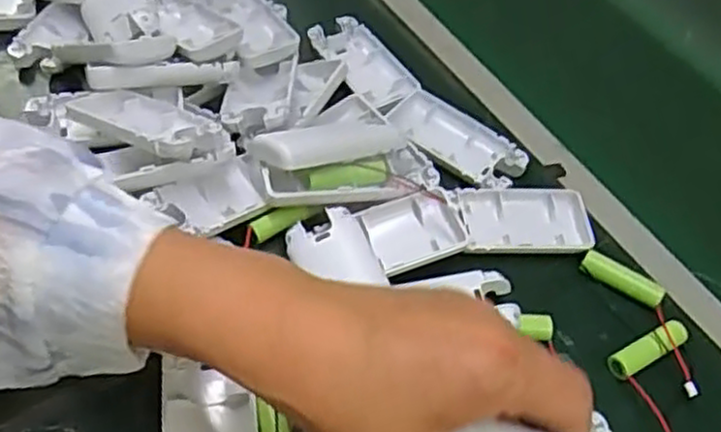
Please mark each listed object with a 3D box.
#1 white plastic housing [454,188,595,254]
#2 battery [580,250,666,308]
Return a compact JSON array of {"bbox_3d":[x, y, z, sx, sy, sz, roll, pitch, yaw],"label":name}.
[{"bbox_3d":[0.103,0.005,0.468,0.081,0.014,0.049,-1,50,-5],"label":"white plastic housing"},{"bbox_3d":[0.158,0.038,0.446,0.050,0.013,0.010,30,55,19],"label":"battery"}]

